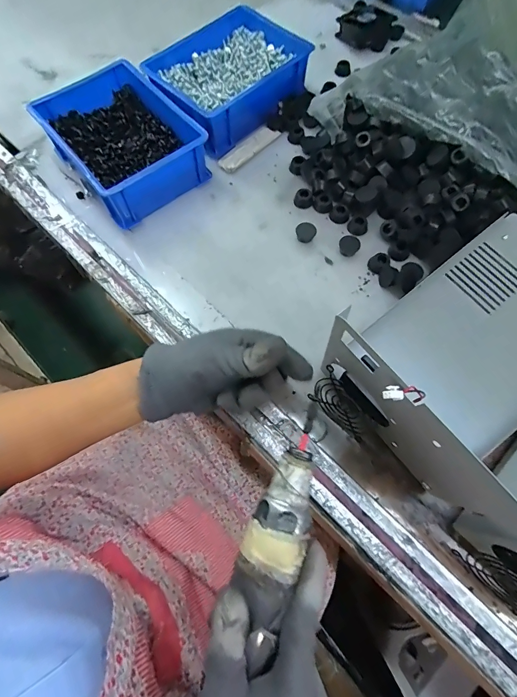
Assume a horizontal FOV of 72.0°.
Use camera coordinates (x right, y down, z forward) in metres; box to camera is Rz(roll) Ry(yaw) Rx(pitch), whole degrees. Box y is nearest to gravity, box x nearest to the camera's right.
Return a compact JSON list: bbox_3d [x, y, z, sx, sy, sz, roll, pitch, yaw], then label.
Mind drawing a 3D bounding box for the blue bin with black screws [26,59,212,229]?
[{"bbox_3d":[-0.174,-0.266,0.464,0.146,0.070,0.197,-38,73,-12],"label":"blue bin with black screws"}]

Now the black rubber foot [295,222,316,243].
[{"bbox_3d":[0.058,-0.142,0.439,0.024,0.018,0.019,4,68,4],"label":"black rubber foot"}]

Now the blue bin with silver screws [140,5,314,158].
[{"bbox_3d":[-0.040,-0.379,0.506,0.209,0.066,0.153,-42,74,-13],"label":"blue bin with silver screws"}]

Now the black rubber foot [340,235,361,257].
[{"bbox_3d":[0.110,-0.123,0.428,0.023,0.018,0.019,13,70,6],"label":"black rubber foot"}]

